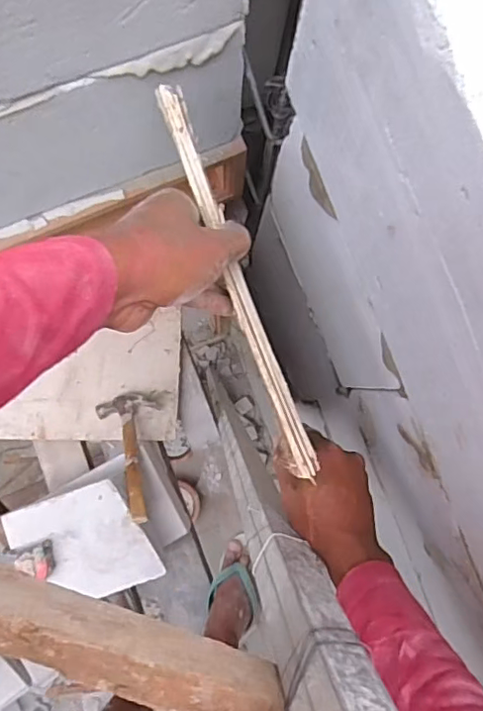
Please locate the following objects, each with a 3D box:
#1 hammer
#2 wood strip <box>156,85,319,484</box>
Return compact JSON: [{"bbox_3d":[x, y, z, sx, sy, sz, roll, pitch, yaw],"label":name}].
[{"bbox_3d":[-0.219,0.193,1.082,0.110,0.038,0.279,-14,56,-2],"label":"hammer"},{"bbox_3d":[-0.005,-0.060,0.411,0.018,0.010,0.303,-20,87,-2],"label":"wood strip"}]

